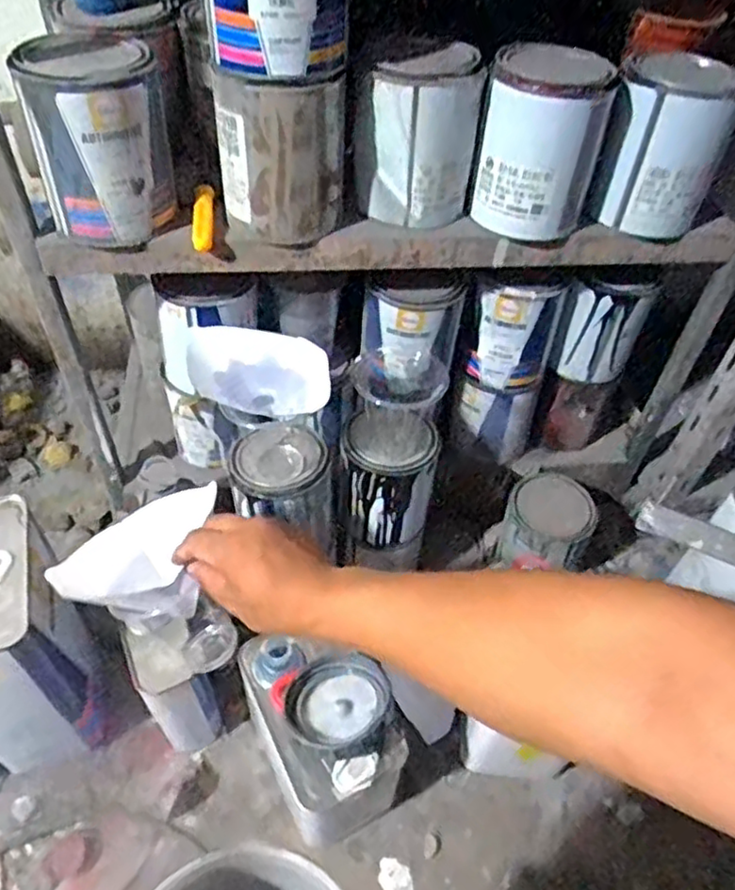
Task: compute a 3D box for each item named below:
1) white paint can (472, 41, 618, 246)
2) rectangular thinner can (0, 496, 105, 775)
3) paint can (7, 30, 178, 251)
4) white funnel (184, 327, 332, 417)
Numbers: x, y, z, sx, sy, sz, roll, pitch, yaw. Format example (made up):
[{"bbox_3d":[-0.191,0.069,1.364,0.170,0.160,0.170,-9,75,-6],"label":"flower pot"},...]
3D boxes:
[{"bbox_3d":[0.153,-0.265,0.589,0.104,0.130,0.092,15,48,9],"label":"white paint can"},{"bbox_3d":[-0.357,0.196,0.666,0.124,0.259,0.184,-19,52,-21],"label":"rectangular thinner can"},{"bbox_3d":[-0.217,-0.254,0.549,0.102,0.139,0.108,-11,50,-14],"label":"paint can"},{"bbox_3d":[-0.104,-0.054,0.618,0.129,0.069,0.074,18,49,12],"label":"white funnel"}]

